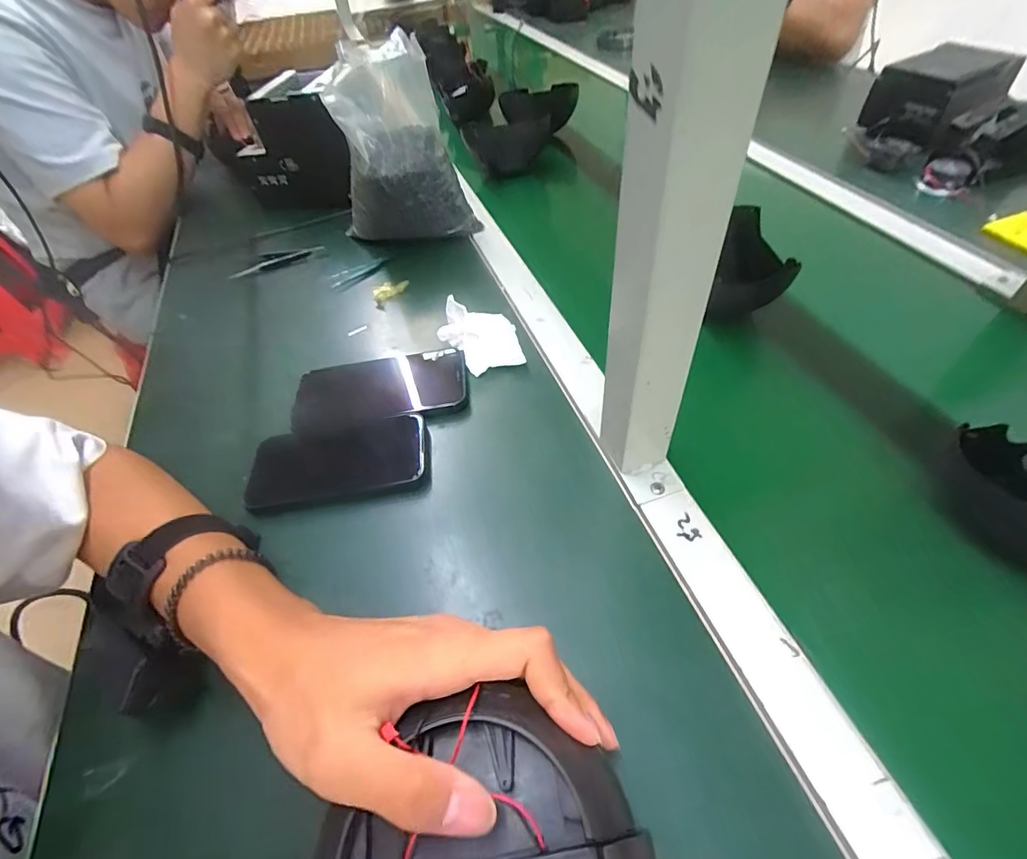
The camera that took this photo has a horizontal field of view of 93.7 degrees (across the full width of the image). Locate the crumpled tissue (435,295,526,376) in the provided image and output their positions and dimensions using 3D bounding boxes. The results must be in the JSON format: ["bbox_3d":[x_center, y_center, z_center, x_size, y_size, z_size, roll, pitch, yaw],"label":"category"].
[{"bbox_3d":[-0.032,-0.090,0.466,0.078,0.045,0.057,-12,51,-4],"label":"crumpled tissue"}]

